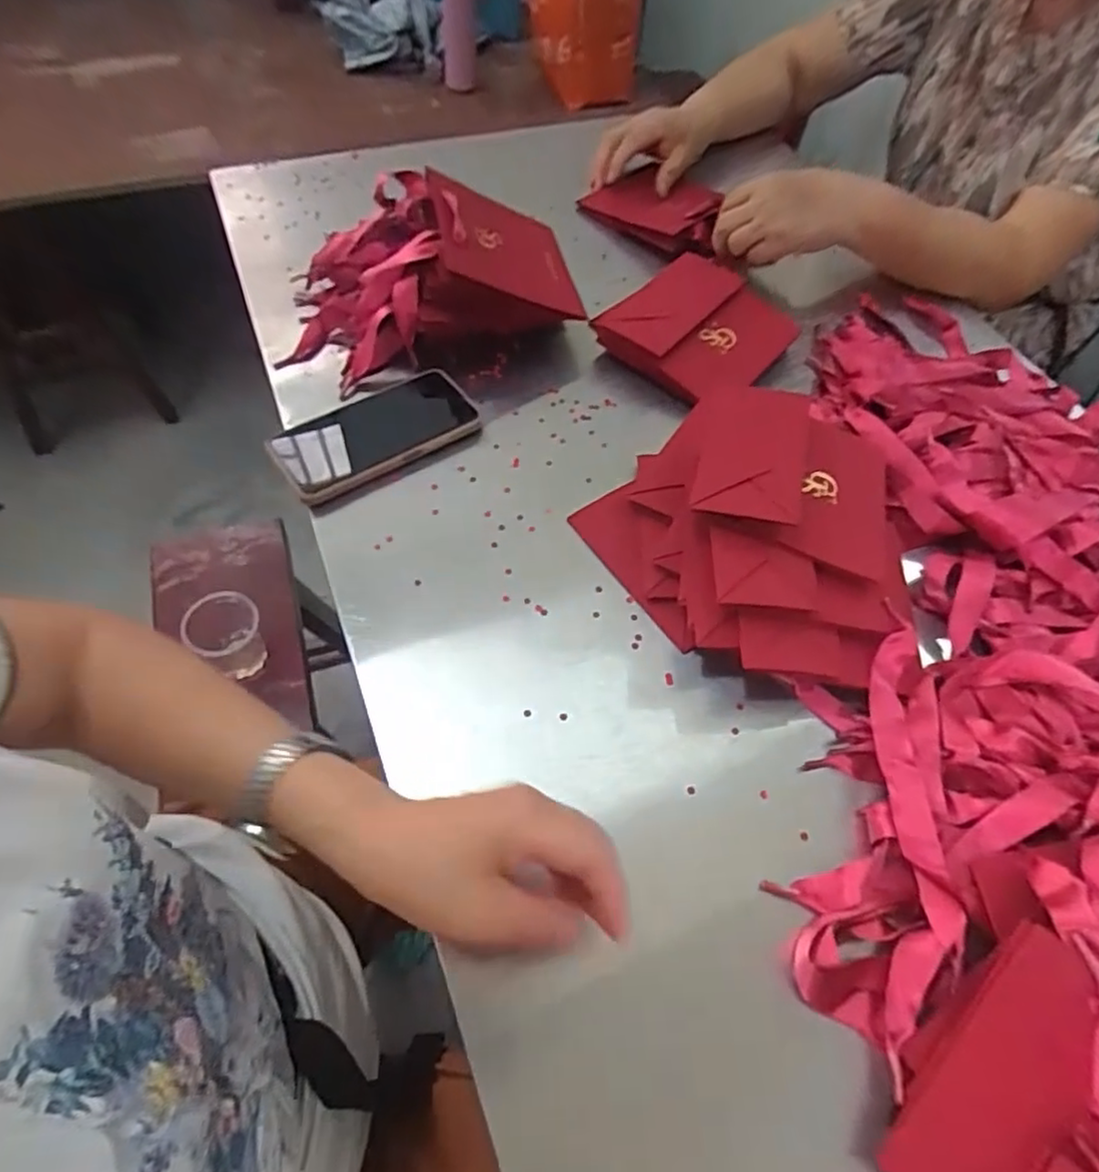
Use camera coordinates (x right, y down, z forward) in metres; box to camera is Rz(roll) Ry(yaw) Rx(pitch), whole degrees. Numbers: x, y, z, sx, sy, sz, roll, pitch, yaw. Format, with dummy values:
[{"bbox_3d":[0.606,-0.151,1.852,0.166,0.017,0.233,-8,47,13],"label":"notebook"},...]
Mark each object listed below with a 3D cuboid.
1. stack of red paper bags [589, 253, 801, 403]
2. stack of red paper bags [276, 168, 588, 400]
[{"bbox_3d":[0.133,-0.244,0.620,0.161,0.045,0.149,37,64,18],"label":"stack of red paper bags"},{"bbox_3d":[-0.107,-0.275,0.586,0.252,0.097,0.145,-17,62,-13],"label":"stack of red paper bags"}]

